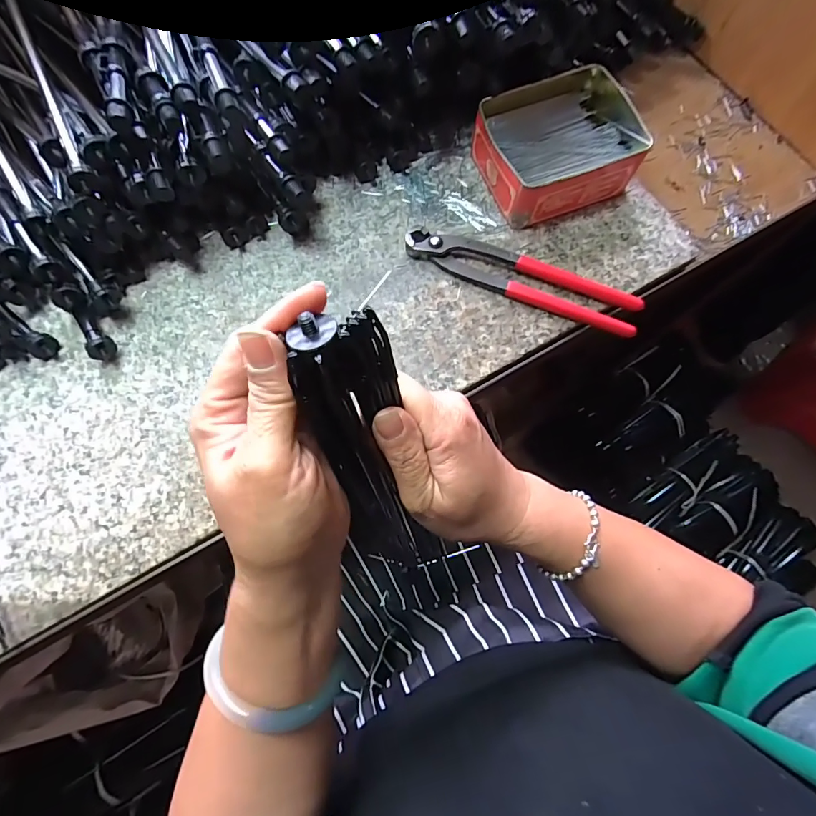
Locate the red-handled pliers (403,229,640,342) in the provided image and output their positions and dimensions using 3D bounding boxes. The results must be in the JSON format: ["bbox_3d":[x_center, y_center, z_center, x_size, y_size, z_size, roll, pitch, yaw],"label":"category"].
[{"bbox_3d":[0.093,-0.112,0.367,0.193,0.019,0.044,24,75,6],"label":"red-handled pliers"}]

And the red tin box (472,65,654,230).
[{"bbox_3d":[0.129,-0.223,0.383,0.135,0.056,0.106,-20,75,-7],"label":"red tin box"}]

